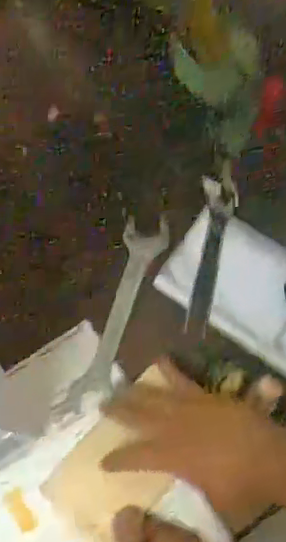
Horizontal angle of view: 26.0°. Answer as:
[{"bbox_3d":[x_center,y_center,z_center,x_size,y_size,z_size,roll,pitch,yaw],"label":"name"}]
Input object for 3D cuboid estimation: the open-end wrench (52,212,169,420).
[{"bbox_3d":[-0.033,0.052,0.715,0.052,0.004,0.254,21,79,3],"label":"open-end wrench"}]

